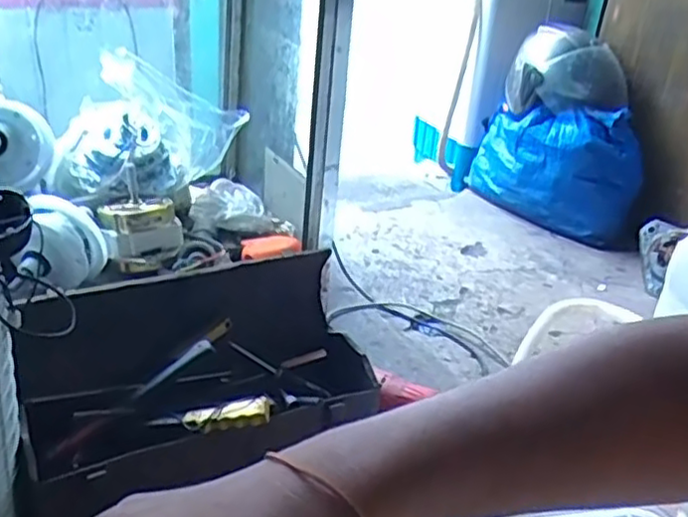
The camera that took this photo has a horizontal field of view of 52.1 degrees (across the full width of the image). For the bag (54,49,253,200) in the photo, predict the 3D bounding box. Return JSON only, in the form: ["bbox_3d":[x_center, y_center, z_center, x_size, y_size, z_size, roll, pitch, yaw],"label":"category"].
[{"bbox_3d":[-0.333,-0.209,1.159,0.284,0.225,0.209,-10,33,-25],"label":"bag"}]

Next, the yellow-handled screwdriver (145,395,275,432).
[{"bbox_3d":[-0.167,0.197,0.876,0.156,0.023,0.028,-9,28,9],"label":"yellow-handled screwdriver"}]

